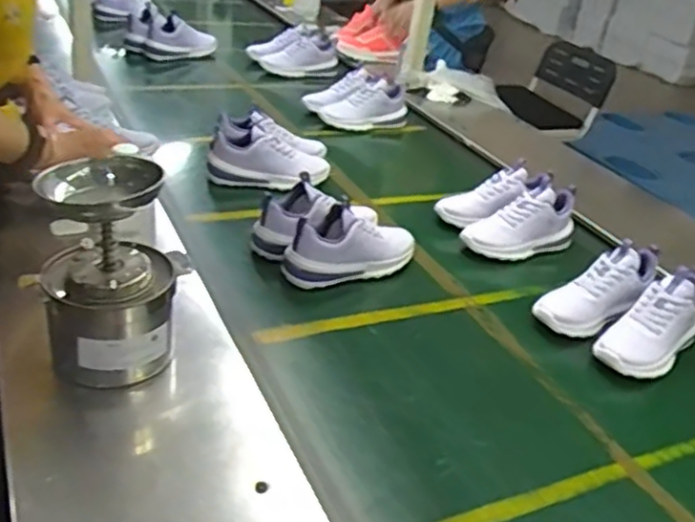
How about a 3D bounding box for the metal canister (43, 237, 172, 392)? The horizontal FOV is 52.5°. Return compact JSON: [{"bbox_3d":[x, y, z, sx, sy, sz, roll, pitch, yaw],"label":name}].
[{"bbox_3d":[-0.269,0.067,0.799,0.140,0.148,0.115,-4,34,-21],"label":"metal canister"}]

